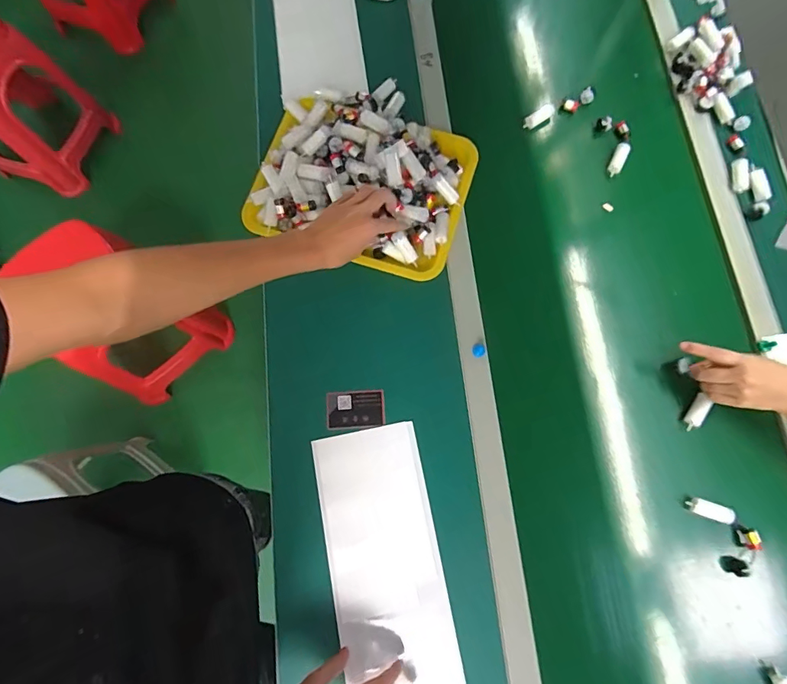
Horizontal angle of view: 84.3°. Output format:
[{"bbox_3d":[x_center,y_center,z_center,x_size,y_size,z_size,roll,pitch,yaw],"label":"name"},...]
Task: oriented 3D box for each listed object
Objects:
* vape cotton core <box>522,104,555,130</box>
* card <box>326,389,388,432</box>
[{"bbox_3d":[0.252,-0.391,0.750,0.056,0.018,0.020,-32,77,-6],"label":"vape cotton core"},{"bbox_3d":[-0.057,0.101,0.648,0.087,0.004,0.055,-3,76,1],"label":"card"}]

